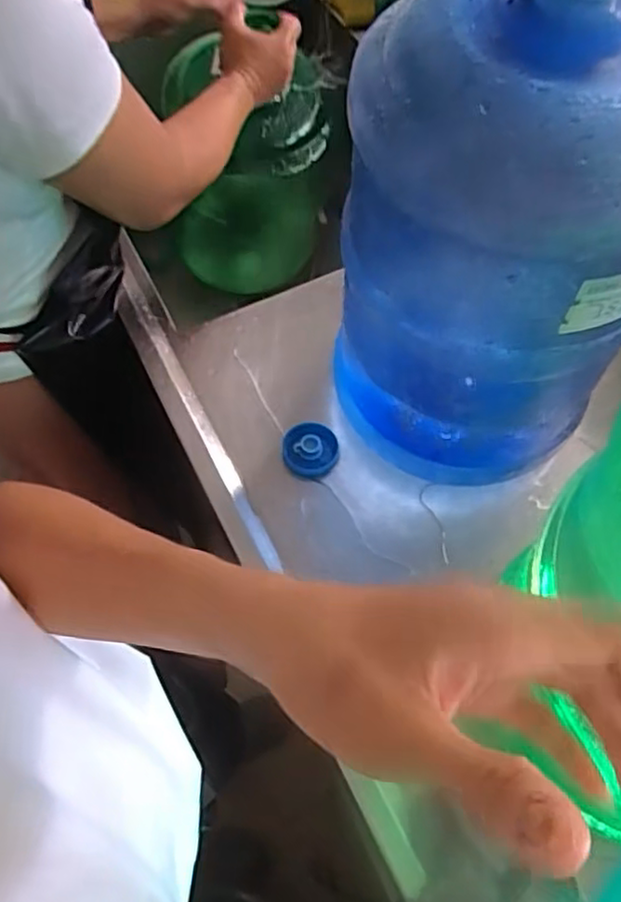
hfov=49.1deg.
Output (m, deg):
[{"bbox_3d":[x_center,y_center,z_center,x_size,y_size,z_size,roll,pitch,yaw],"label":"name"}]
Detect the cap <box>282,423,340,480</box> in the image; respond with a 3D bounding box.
[{"bbox_3d":[0.000,-0.002,0.696,0.056,0.020,0.057,0,61,0],"label":"cap"}]

